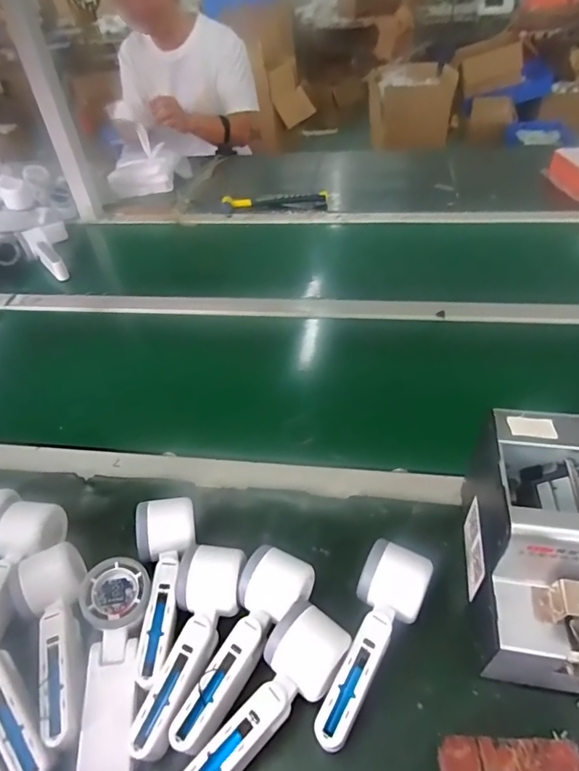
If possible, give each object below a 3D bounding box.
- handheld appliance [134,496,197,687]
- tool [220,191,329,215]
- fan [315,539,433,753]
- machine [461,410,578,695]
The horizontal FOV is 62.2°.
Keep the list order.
[{"bbox_3d":[-0.109,0.182,0.444,0.059,0.053,0.156,-10,44,-5],"label":"handheld appliance"},{"bbox_3d":[-0.032,-0.421,1.101,0.239,0.035,0.050,-5,43,0],"label":"tool"},{"bbox_3d":[0.067,0.212,0.399,0.057,0.051,0.163,21,49,25],"label":"fan"},{"bbox_3d":[0.222,0.137,0.397,0.129,0.147,0.173,2,44,7],"label":"machine"}]

